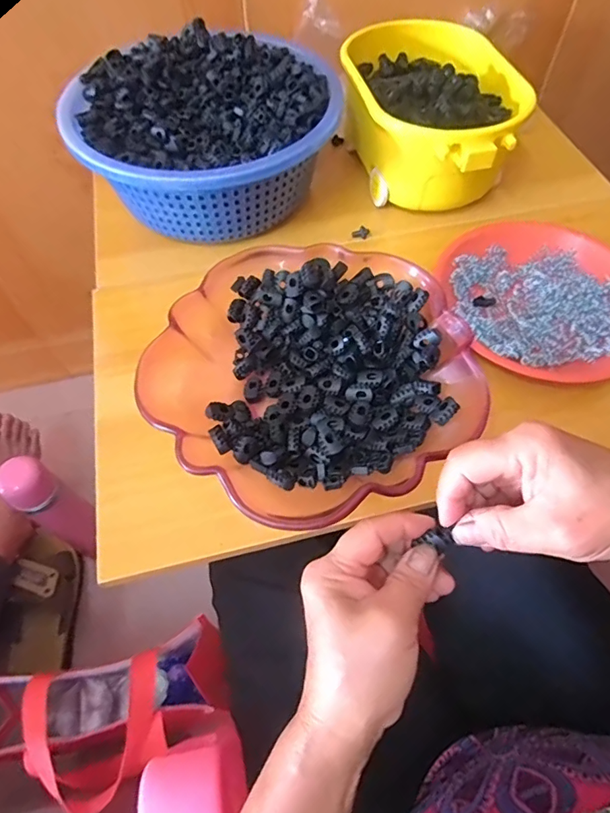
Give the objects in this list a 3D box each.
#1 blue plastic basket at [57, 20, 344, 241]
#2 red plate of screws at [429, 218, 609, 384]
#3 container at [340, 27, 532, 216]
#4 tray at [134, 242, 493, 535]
[{"bbox_3d":[-0.100,-0.293,0.518,0.252,0.093,0.277,40,68,22],"label":"blue plastic basket"},{"bbox_3d":[0.226,-0.102,0.460,0.171,0.030,0.197,-9,59,-4],"label":"red plate of screws"},{"bbox_3d":[0.137,-0.321,0.545,0.164,0.106,0.244,-10,60,-4],"label":"container"},{"bbox_3d":[0.007,-0.028,0.393,0.242,0.062,0.236,-36,65,-18],"label":"tray"}]

